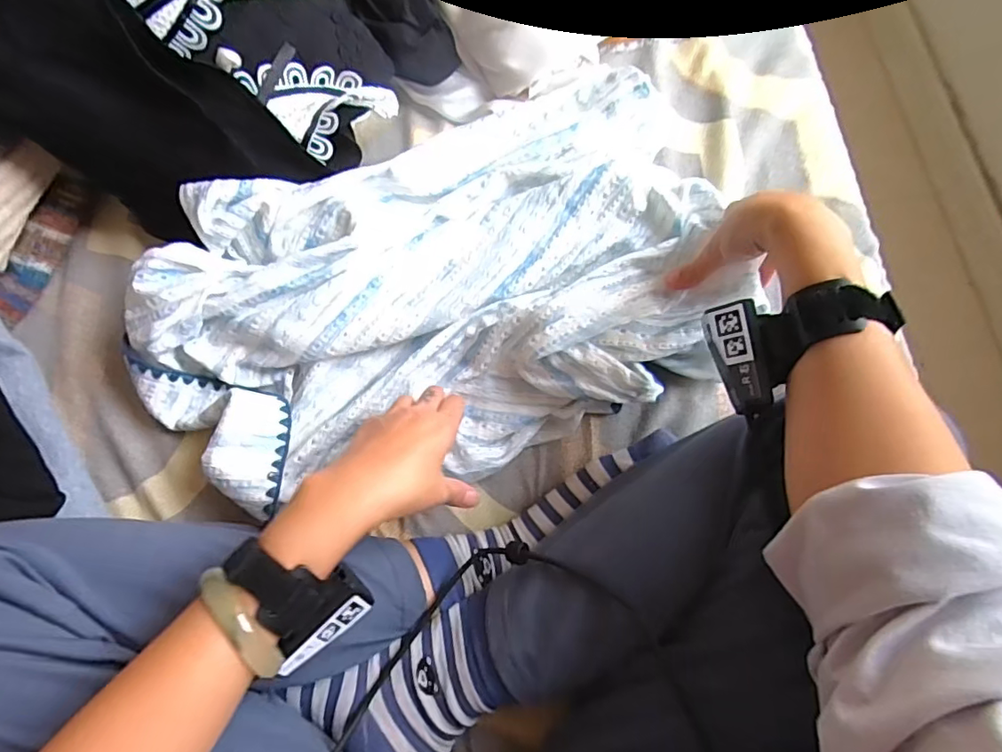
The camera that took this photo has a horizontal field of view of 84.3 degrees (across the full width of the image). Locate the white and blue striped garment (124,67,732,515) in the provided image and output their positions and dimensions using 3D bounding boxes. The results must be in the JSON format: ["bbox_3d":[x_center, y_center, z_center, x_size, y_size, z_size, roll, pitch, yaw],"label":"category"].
[{"bbox_3d":[-0.048,-0.091,0.483,0.522,0.074,0.313,-24,75,-7],"label":"white and blue striped garment"}]

